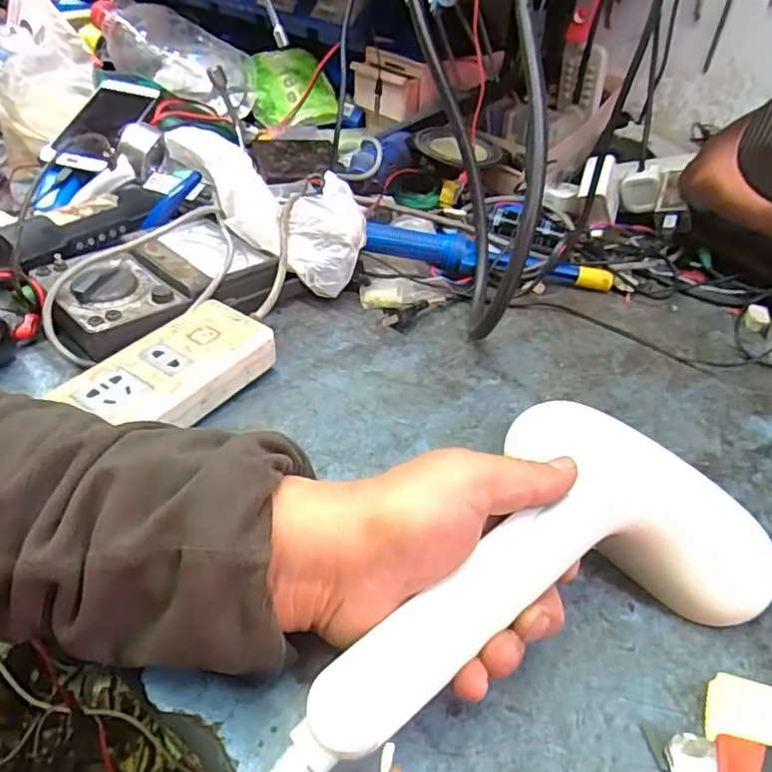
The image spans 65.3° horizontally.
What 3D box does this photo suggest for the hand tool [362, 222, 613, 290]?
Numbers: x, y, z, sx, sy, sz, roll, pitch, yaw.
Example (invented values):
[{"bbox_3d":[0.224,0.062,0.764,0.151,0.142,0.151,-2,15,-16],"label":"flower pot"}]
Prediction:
[{"bbox_3d":[0.098,-0.122,0.568,0.234,0.029,0.034,8,39,4],"label":"hand tool"}]

